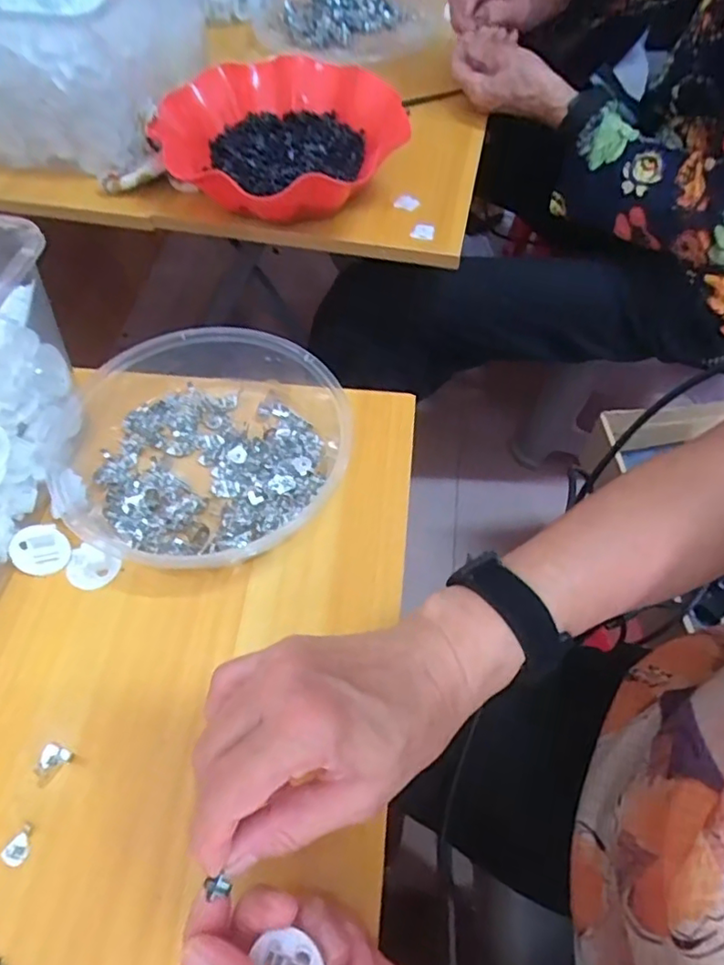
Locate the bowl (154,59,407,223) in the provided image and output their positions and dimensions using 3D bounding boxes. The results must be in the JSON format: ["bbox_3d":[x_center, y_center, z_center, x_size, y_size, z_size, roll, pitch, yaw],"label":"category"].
[{"bbox_3d":[-0.079,-0.320,0.570,0.192,0.078,0.211,0,58,0],"label":"bowl"}]

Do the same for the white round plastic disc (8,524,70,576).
[{"bbox_3d":[-0.200,0.042,0.374,0.032,0.005,0.031,-4,100,-26],"label":"white round plastic disc"}]

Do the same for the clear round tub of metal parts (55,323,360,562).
[{"bbox_3d":[-0.108,-0.023,0.400,0.190,0.046,0.176,0,58,0],"label":"clear round tub of metal parts"}]

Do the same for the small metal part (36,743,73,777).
[{"bbox_3d":[-0.163,0.147,0.315,0.016,0.004,0.016,19,59,11],"label":"small metal part"}]

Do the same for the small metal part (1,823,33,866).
[{"bbox_3d":[-0.168,0.179,0.296,0.012,0.004,0.018,20,60,12],"label":"small metal part"}]

